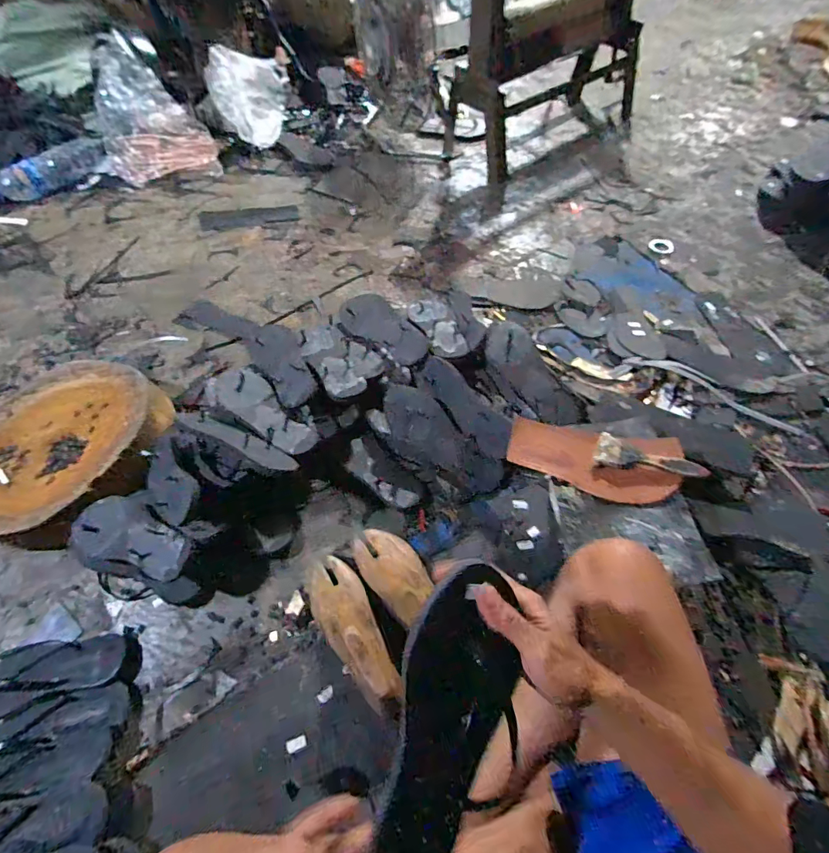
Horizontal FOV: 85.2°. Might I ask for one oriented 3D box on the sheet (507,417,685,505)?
[{"bbox_3d":[0.268,0.046,0.683,0.241,0.036,0.110,14,61,11],"label":"sheet"}]

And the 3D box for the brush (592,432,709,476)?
[{"bbox_3d":[0.339,0.046,0.650,0.142,0.019,0.043,13,57,30],"label":"brush"}]

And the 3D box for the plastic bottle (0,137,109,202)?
[{"bbox_3d":[-1.082,-0.744,1.332,0.347,0.083,0.114,-26,61,-12],"label":"plastic bottle"}]

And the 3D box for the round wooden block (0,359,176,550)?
[{"bbox_3d":[-0.627,0.040,0.811,0.351,0.100,0.331,-1,59,2],"label":"round wooden block"}]

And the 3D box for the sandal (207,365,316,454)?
[{"bbox_3d":[-0.266,-0.031,0.784,0.234,0.037,0.089,34,66,21],"label":"sandal"}]

